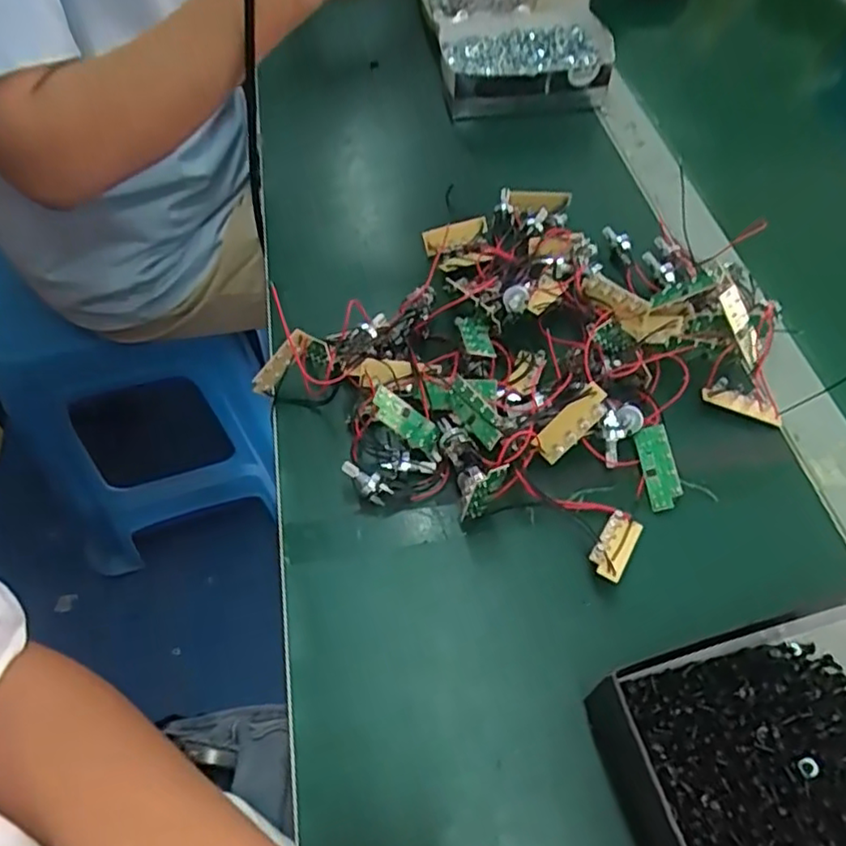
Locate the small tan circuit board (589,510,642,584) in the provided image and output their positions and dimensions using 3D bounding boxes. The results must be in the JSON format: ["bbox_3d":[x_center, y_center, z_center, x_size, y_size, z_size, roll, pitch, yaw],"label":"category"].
[{"bbox_3d":[0.100,0.062,0.332,0.019,0.005,0.046,44,44,3],"label":"small tan circuit board"}]

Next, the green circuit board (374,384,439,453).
[{"bbox_3d":[-0.009,-0.002,0.351,0.004,0.048,0.015,9,65,55],"label":"green circuit board"}]

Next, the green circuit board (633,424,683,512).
[{"bbox_3d":[0.131,0.025,0.361,0.019,0.005,0.047,-4,69,-1],"label":"green circuit board"}]

